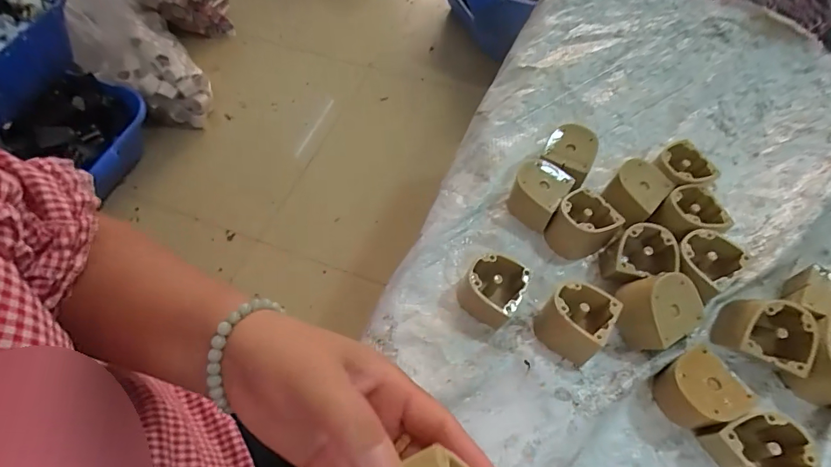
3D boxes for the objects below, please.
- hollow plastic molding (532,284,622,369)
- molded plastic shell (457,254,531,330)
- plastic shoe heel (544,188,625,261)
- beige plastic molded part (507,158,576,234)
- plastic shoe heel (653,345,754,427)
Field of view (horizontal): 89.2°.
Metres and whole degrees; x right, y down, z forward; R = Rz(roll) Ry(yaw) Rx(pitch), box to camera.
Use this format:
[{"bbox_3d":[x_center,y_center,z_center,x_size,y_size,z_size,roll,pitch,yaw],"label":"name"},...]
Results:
[{"bbox_3d":[0.123,0.065,0.324,0.046,0.043,0.054,36,65,20],"label":"hollow plastic molding"},{"bbox_3d":[0.062,0.043,0.339,0.046,0.040,0.045,28,63,16],"label":"molded plastic shell"},{"bbox_3d":[0.146,-0.007,0.370,0.054,0.041,0.047,-31,63,-17],"label":"plastic shoe heel"},{"bbox_3d":[0.112,-0.039,0.388,0.046,0.037,0.051,32,64,18],"label":"beige plastic molded part"},{"bbox_3d":[0.201,0.111,0.300,0.043,0.039,0.043,-23,61,-13],"label":"plastic shoe heel"}]

